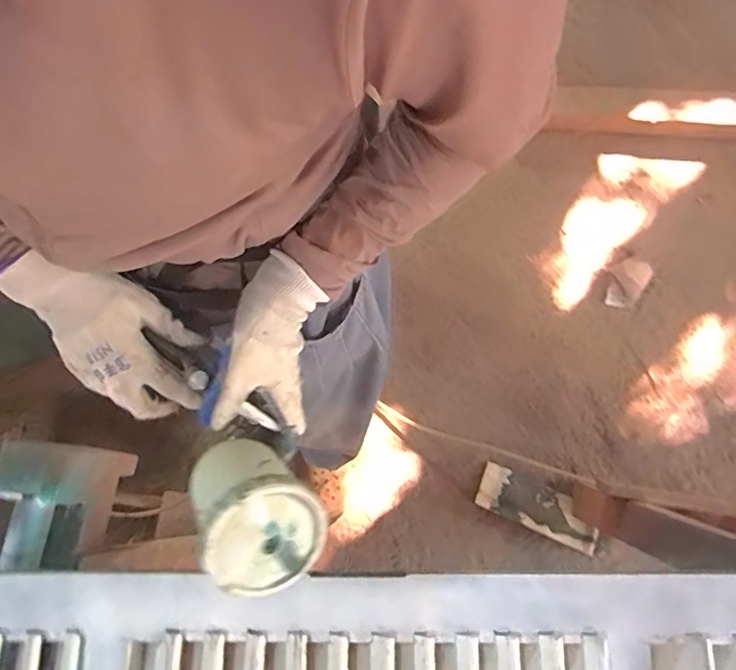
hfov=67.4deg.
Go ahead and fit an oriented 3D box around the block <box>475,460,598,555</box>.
[{"bbox_3d":[0.390,0.394,1.264,0.280,0.021,0.102,23,77,7],"label":"block"}]

